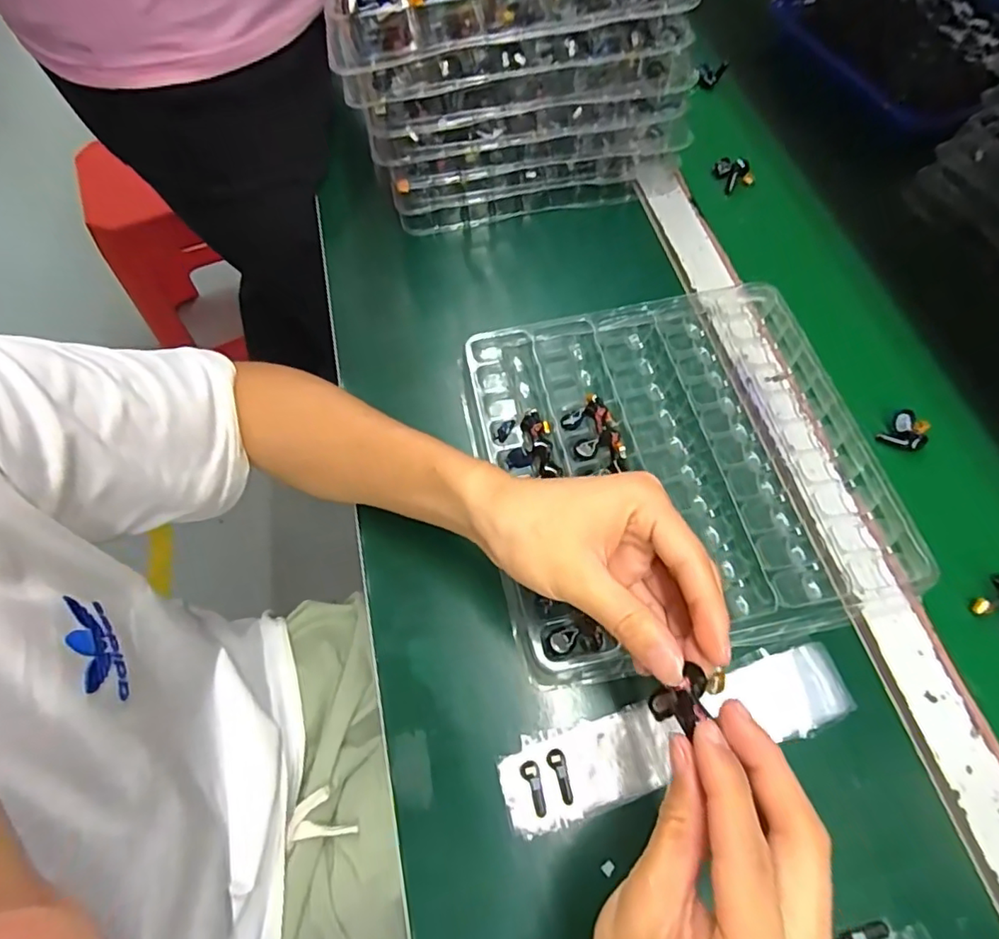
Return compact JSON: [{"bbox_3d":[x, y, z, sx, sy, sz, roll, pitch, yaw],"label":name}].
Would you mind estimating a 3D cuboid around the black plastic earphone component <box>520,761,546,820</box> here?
[{"bbox_3d":[0.019,0.175,0.309,0.010,0.007,0.027,-14,64,-4],"label":"black plastic earphone component"}]

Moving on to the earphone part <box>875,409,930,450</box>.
[{"bbox_3d":[0.291,-0.028,0.405,0.027,0.012,0.028,30,69,16],"label":"earphone part"}]

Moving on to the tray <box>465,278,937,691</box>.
[{"bbox_3d":[0.120,-0.009,0.393,0.254,0.024,0.257,-11,64,-3],"label":"tray"}]

